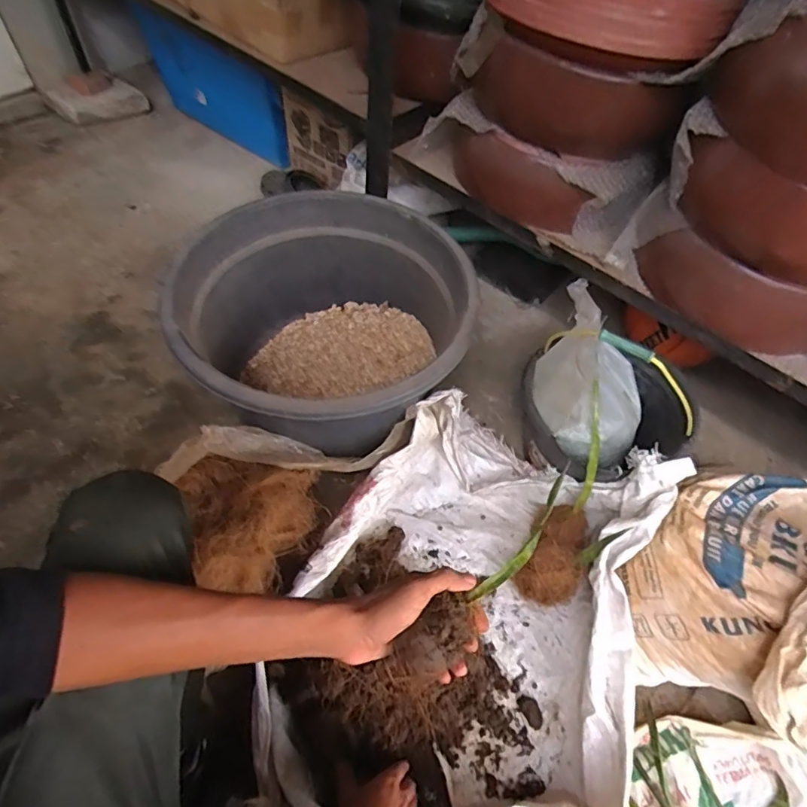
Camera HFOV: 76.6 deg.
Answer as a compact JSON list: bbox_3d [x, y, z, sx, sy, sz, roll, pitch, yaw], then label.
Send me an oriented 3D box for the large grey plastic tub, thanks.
[{"bbox_3d":[-0.129,-0.122,0.927,0.477,0.283,0.500,2,55,-3],"label":"large grey plastic tub"}]

